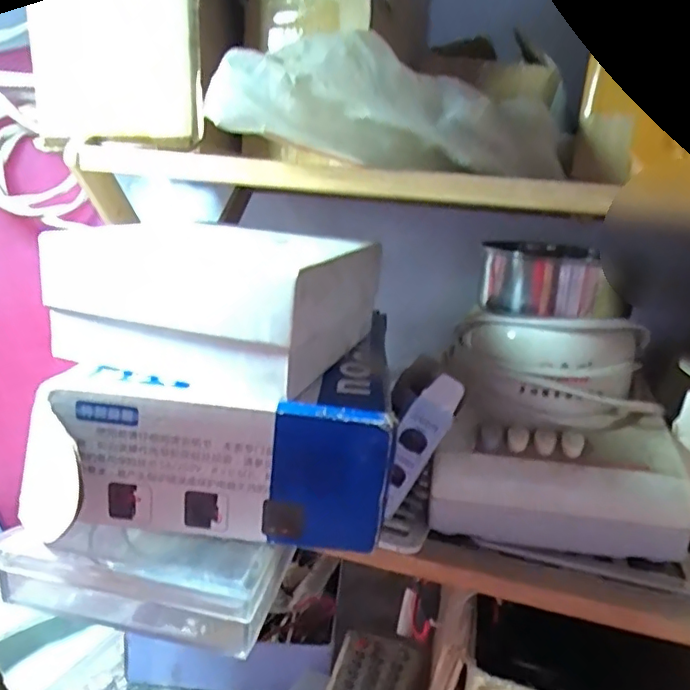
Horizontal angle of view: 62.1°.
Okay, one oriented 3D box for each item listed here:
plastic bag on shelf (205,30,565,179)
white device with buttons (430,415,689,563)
[{"bbox_3d":[0.022,-0.111,0.264,0.161,0.054,0.038,4,15,1],"label":"plastic bag on shelf"},{"bbox_3d":[0.119,0.078,0.329,0.134,0.059,0.055,6,15,7],"label":"white device with buttons"}]

